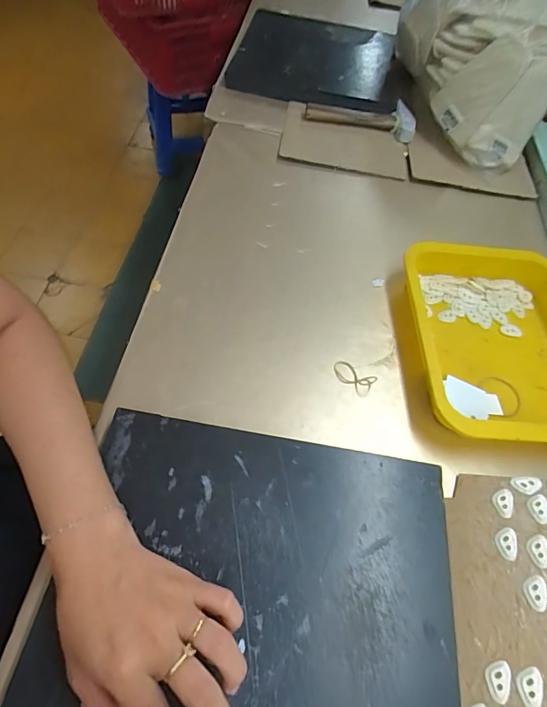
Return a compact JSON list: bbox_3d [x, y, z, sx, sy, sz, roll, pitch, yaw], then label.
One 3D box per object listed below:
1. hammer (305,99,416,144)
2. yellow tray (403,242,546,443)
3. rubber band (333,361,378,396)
[{"bbox_3d":[0.148,-0.405,0.718,0.183,0.032,0.064,9,57,1],"label":"hammer"},{"bbox_3d":[0.263,-0.017,0.476,0.214,0.042,0.254,3,57,-3],"label":"yellow tray"},{"bbox_3d":[0.086,0.025,0.455,0.047,0.010,0.026,32,60,15],"label":"rubber band"}]

